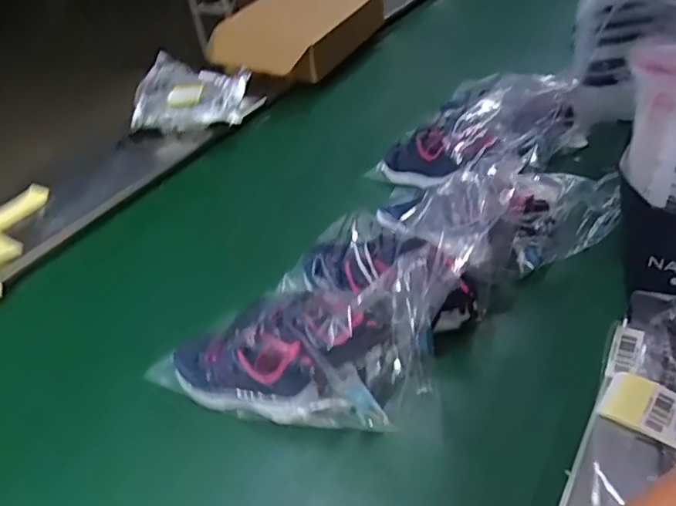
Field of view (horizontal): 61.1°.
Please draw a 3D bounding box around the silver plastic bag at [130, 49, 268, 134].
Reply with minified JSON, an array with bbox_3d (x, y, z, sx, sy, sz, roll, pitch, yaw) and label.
[{"bbox_3d":[-0.290,-0.324,1.139,0.256,0.102,0.212,-17,39,-9],"label":"silver plastic bag"}]

